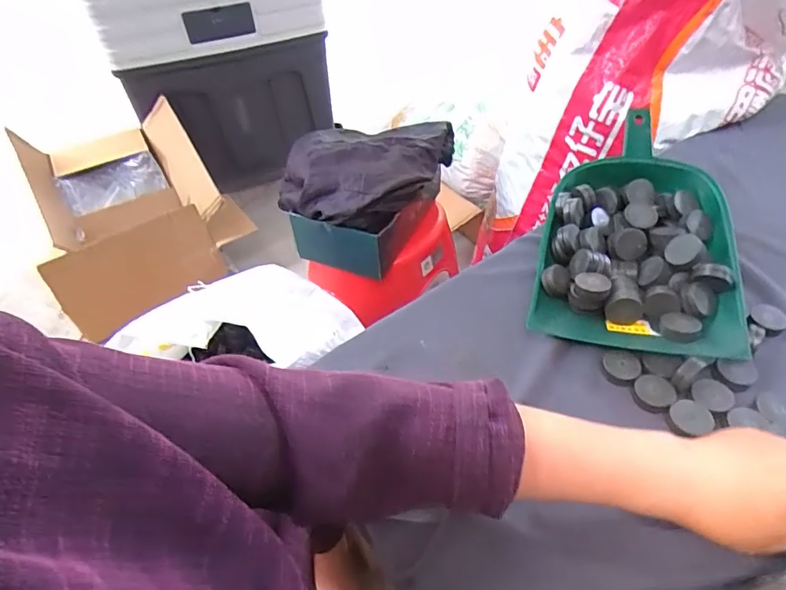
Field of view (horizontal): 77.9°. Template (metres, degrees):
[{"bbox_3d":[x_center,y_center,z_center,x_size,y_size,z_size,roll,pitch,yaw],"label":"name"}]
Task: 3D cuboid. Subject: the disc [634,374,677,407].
[{"bbox_3d":[0.234,0.084,0.434,0.032,0.006,0.030,-2,45,2],"label":"disc"}]

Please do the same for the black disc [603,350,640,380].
[{"bbox_3d":[0.215,0.067,0.458,0.031,0.007,0.031,-2,45,2],"label":"black disc"}]

